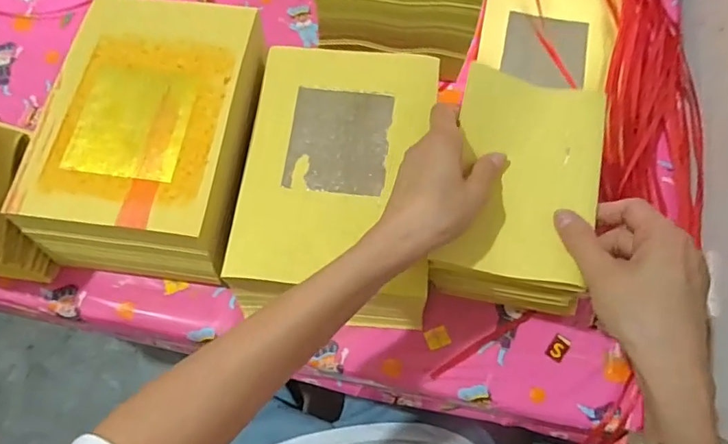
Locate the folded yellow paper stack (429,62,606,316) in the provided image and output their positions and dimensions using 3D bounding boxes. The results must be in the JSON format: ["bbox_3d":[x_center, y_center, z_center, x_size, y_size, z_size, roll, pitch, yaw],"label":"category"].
[{"bbox_3d":[0.126,-0.033,0.400,0.102,0.060,0.183,12,70,4],"label":"folded yellow paper stack"}]

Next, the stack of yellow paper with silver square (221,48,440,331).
[{"bbox_3d":[-0.022,-0.034,0.467,0.165,0.077,0.242,3,70,1],"label":"stack of yellow paper with silver square"}]

